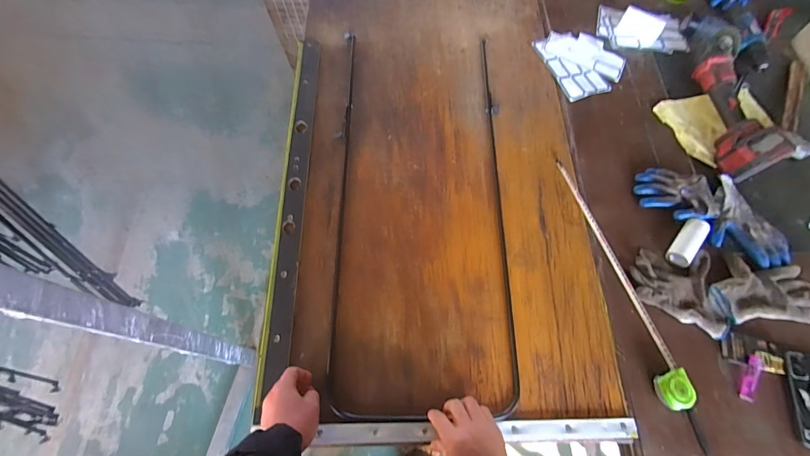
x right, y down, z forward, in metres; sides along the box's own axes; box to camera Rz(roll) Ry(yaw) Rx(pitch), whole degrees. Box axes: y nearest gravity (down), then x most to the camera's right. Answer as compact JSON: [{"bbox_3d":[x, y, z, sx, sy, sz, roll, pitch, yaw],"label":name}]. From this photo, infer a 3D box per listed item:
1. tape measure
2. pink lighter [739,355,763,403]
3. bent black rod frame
[{"bbox_3d":[0.422,0.077,0.731,0.058,0.032,0.516,-11,68,-6],"label":"tape measure"},{"bbox_3d":[0.622,0.269,0.662,0.021,0.009,0.085,32,70,11],"label":"pink lighter"},{"bbox_3d":[0.041,-0.083,0.792,0.365,0.022,0.887,0,67,-3],"label":"bent black rod frame"}]

